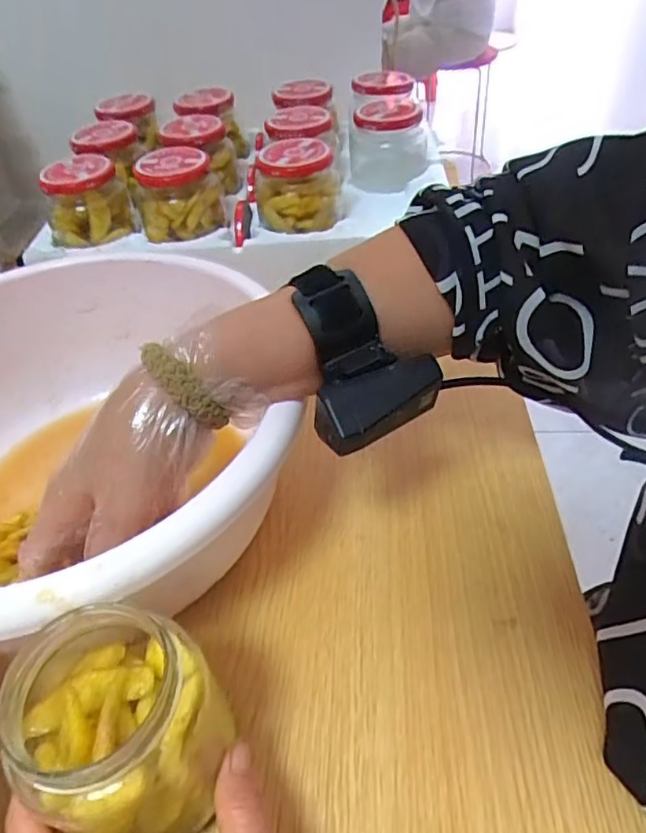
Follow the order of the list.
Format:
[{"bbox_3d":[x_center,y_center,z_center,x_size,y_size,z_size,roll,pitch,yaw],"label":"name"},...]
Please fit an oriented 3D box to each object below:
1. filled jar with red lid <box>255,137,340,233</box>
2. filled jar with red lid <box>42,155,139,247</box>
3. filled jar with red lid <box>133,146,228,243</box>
[{"bbox_3d":[-0.025,-0.223,0.561,0.079,0.063,0.074,-2,46,4],"label":"filled jar with red lid"},{"bbox_3d":[-0.230,-0.212,0.568,0.082,0.061,0.068,-17,47,-10],"label":"filled jar with red lid"},{"bbox_3d":[-0.137,-0.214,0.561,0.081,0.062,0.067,-12,46,-6],"label":"filled jar with red lid"}]

